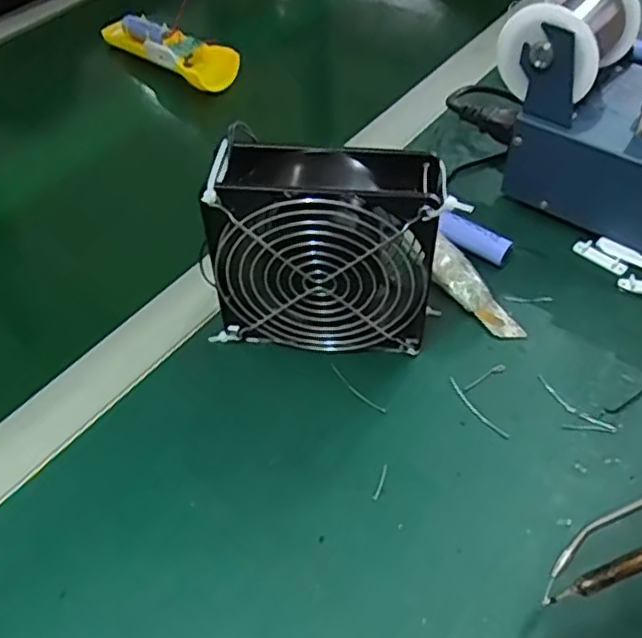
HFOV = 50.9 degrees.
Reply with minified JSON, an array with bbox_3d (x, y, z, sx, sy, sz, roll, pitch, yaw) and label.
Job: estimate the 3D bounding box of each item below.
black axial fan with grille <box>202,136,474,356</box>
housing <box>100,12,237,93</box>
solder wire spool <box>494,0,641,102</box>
[{"bbox_3d":[0.002,-0.037,0.384,0.122,0.119,0.053,5,50,4],"label":"black axial fan with grille"},{"bbox_3d":[-0.147,-0.261,0.647,0.158,0.026,0.048,33,57,26],"label":"housing"},{"bbox_3d":[0.163,-0.187,0.444,0.067,0.061,0.075,30,56,24],"label":"solder wire spool"}]

